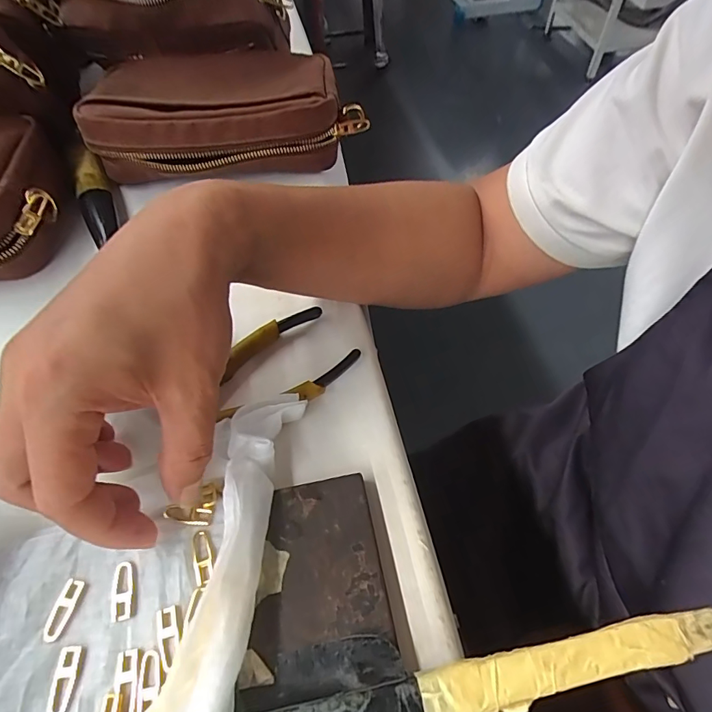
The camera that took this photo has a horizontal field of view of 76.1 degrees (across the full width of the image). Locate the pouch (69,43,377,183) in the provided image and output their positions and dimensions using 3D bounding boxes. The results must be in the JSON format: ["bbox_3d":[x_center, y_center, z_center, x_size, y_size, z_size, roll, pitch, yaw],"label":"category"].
[{"bbox_3d":[-0.104,-0.207,0.381,0.207,0.050,0.141,-3,56,0],"label":"pouch"}]

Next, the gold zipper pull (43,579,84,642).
[{"bbox_3d":[-0.121,0.104,0.188,0.008,0.004,0.022,8,56,8],"label":"gold zipper pull"}]

